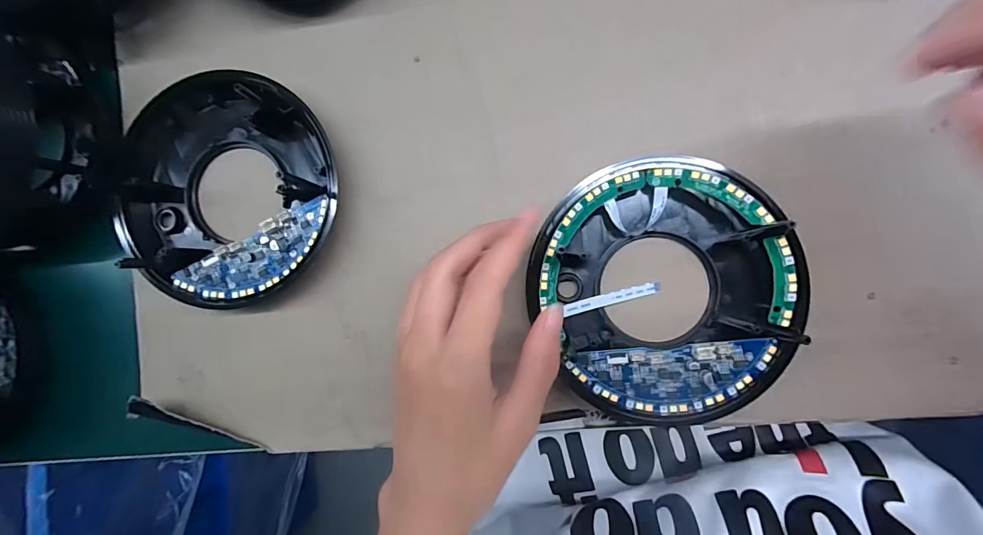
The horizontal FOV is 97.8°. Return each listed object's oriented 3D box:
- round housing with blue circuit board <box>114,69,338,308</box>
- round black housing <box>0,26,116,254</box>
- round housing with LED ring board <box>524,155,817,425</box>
[{"bbox_3d":[-0.147,-0.043,0.242,0.121,0.020,0.124,0,90,6],"label":"round housing with blue circuit board"},{"bbox_3d":[-0.287,-0.072,0.235,0.122,0.059,0.111,-38,86,5],"label":"round black housing"},{"bbox_3d":[0.085,0.012,0.218,0.123,0.022,0.127,-11,89,6],"label":"round housing with LED ring board"}]

